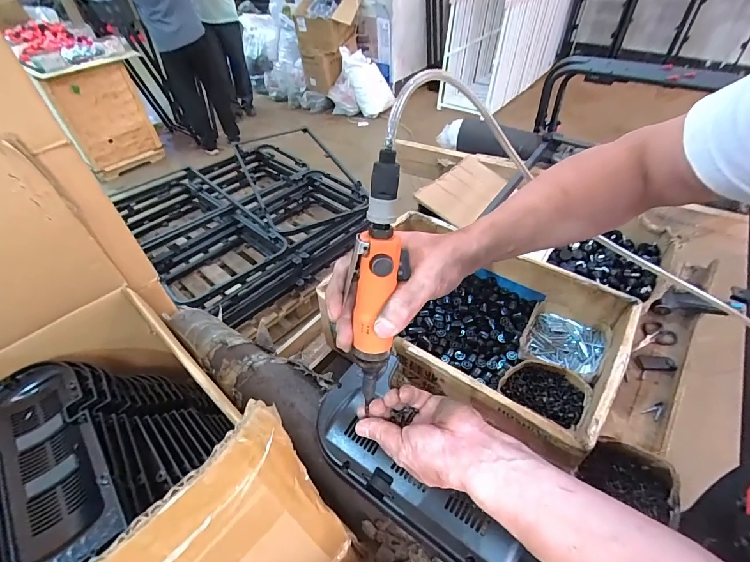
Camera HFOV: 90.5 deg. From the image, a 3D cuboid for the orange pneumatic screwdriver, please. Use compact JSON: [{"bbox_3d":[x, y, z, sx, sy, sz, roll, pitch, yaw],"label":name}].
[{"bbox_3d":[0.004,0.000,0.338,0.041,0.224,0.038,11,25,14],"label":"orange pneumatic screwdriver"}]

